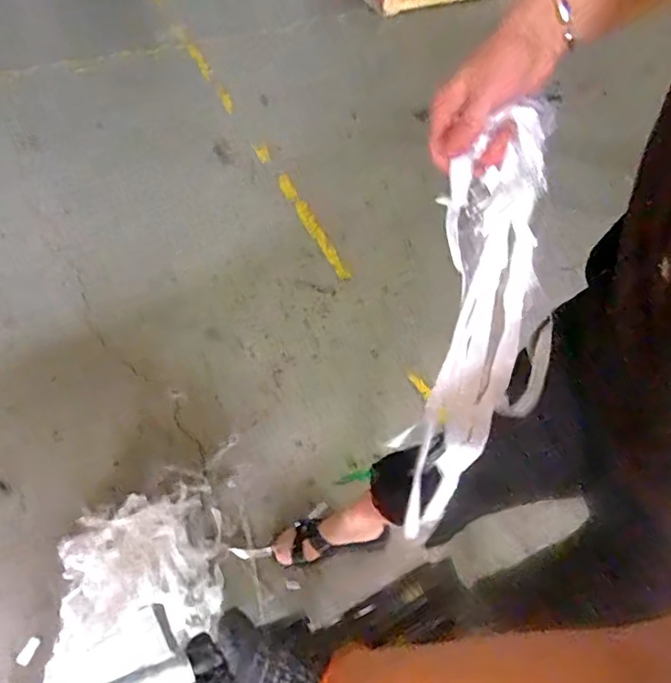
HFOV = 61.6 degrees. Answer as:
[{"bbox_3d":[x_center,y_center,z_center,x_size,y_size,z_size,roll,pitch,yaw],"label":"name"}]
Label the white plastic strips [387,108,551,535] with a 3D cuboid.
[{"bbox_3d":[0.125,0.007,0.493,0.101,0.390,0.060,9,20,4],"label":"white plastic strips"}]

